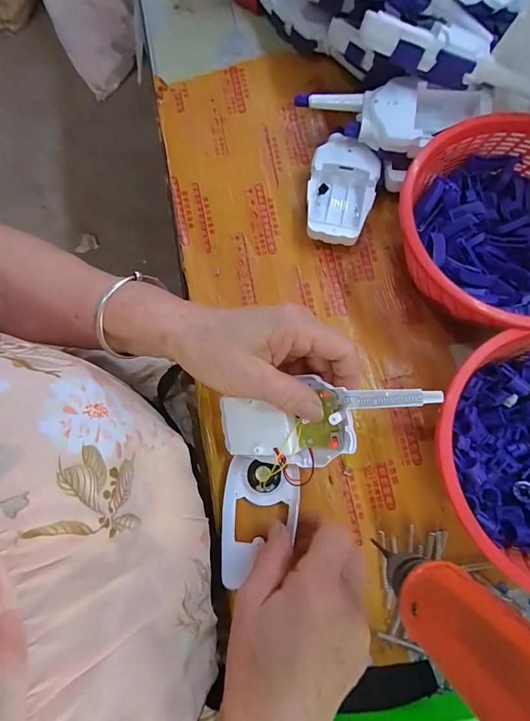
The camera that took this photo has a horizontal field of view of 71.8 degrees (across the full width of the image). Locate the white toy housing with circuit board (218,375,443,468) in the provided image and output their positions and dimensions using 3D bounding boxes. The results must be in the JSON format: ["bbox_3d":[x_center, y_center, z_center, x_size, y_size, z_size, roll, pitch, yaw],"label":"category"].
[{"bbox_3d":[0.036,0.042,0.257,0.159,0.023,0.059,-16,73,31],"label":"white toy housing with circuit board"}]

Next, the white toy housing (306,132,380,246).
[{"bbox_3d":[0.071,-0.162,0.354,0.065,0.038,0.107,18,76,5],"label":"white toy housing"}]

